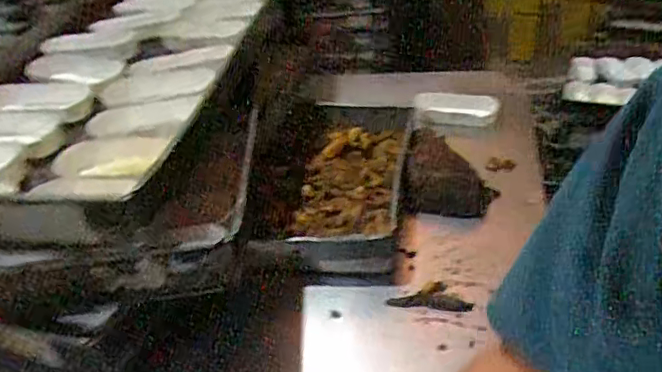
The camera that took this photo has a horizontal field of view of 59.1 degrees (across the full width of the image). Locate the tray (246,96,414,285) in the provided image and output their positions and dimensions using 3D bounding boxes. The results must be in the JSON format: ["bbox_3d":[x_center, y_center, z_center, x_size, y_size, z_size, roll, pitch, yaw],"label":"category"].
[{"bbox_3d":[0.017,-0.016,0.898,0.195,0.052,0.384,0,35,13],"label":"tray"}]

